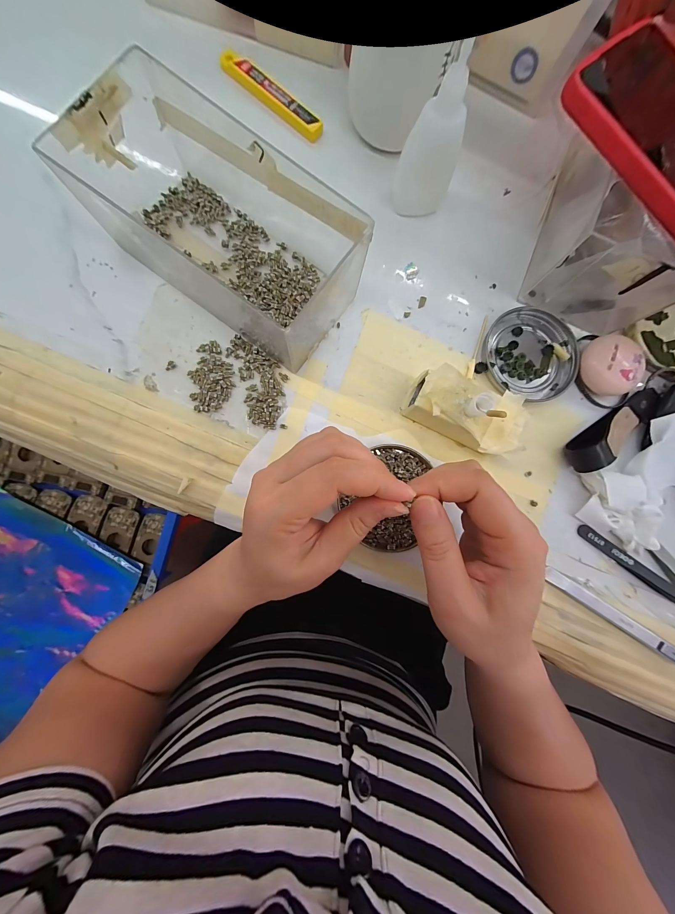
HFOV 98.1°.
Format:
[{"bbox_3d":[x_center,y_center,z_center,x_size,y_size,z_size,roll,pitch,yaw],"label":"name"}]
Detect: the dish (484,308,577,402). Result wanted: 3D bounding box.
[{"bbox_3d":[0.163,-0.087,0.247,0.075,0.007,0.076,0,85,-4],"label":"dish"}]

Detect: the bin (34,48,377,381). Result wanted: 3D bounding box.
[{"bbox_3d":[-0.081,-0.165,0.206,0.201,0.069,0.102,34,84,-1],"label":"bin"}]

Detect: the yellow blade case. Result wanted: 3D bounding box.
[{"bbox_3d":[-0.056,-0.305,0.248,0.100,0.010,0.019,36,84,0],"label":"yellow blade case"}]

